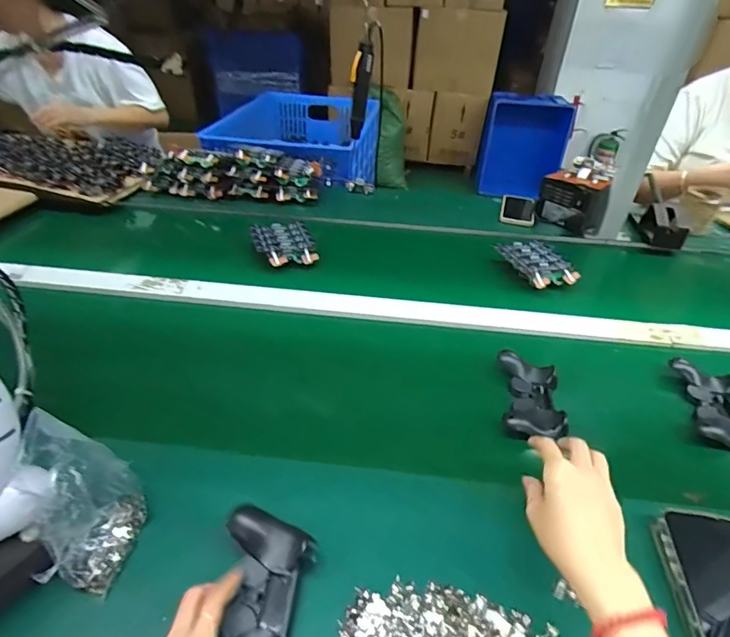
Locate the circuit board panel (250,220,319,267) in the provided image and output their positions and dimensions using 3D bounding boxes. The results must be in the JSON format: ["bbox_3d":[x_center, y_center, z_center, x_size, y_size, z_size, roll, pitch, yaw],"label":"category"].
[{"bbox_3d":[-0.168,-0.161,0.938,0.123,0.022,0.139,-4,42,-15],"label":"circuit board panel"}]

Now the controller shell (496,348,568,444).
[{"bbox_3d":[0.232,0.110,0.638,0.082,0.028,0.152,7,36,6],"label":"controller shell"}]

